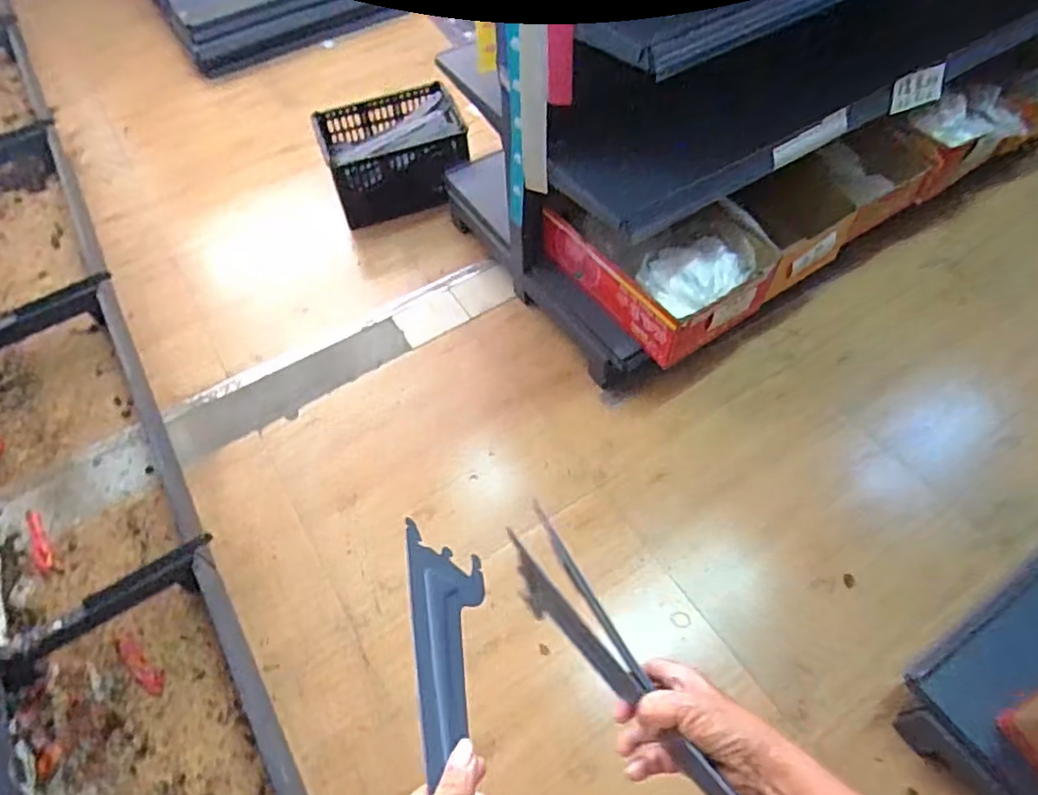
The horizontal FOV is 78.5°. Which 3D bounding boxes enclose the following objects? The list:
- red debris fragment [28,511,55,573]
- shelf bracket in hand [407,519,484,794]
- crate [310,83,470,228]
[{"bbox_3d":[-0.997,0.299,1.320,0.036,0.012,0.153,-32,60,-17],"label":"red debris fragment"},{"bbox_3d":[-0.037,0.235,0.446,0.007,0.092,0.335,-37,36,16],"label":"shelf bracket in hand"},{"bbox_3d":[-0.325,-0.631,1.709,0.364,0.253,0.248,-19,57,-9],"label":"crate"}]

